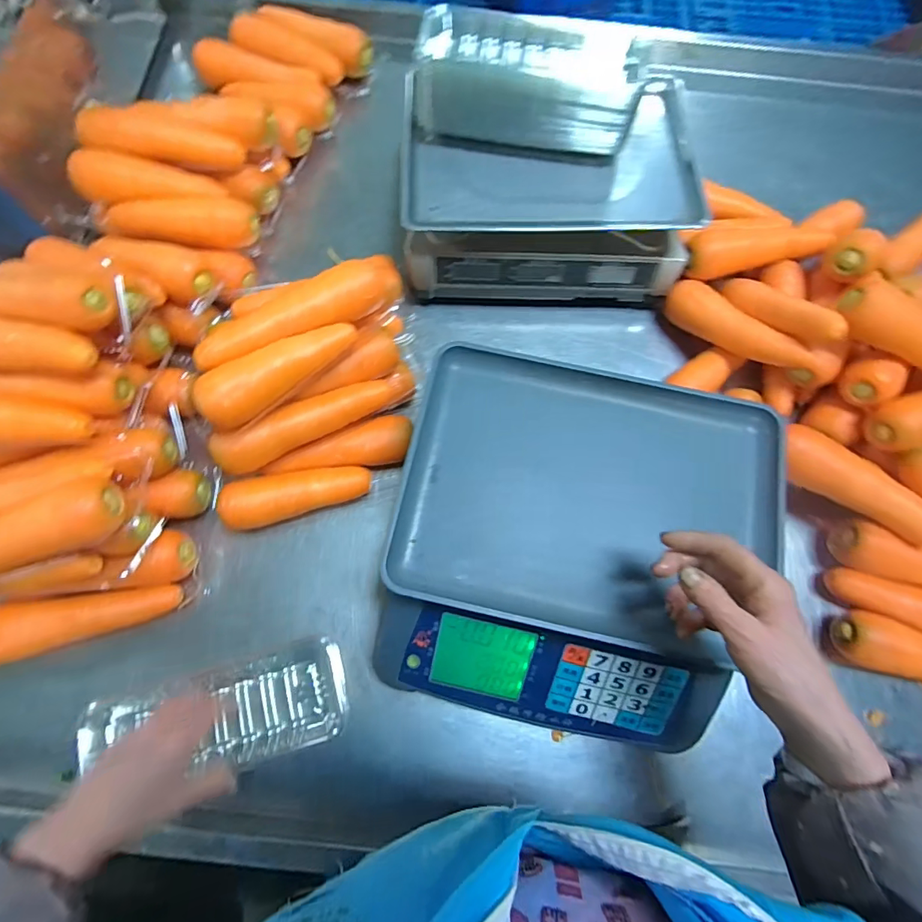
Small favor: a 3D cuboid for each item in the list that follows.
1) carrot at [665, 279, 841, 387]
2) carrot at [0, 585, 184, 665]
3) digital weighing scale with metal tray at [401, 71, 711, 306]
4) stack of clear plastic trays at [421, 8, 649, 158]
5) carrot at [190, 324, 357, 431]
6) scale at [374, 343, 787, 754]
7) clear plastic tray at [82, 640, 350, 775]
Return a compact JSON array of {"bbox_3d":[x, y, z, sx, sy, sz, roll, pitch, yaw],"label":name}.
[{"bbox_3d":[0.337,-0.151,0.566,0.046,0.059,0.204,-43,64,-13],"label":"carrot"},{"bbox_3d":[-0.388,0.164,0.481,0.191,0.053,0.054,-8,74,-4],"label":"carrot"},{"bbox_3d":[0.099,-0.331,0.602,0.341,0.113,0.229,-1,74,-2],"label":"digital weighing scale with metal tray"},{"bbox_3d":[0.076,-0.423,0.536,0.243,0.079,0.095,9,74,1],"label":"stack of clear plastic trays"},{"bbox_3d":[-0.172,-0.086,0.456,0.155,0.040,0.043,-29,77,-10],"label":"carrot"},{"bbox_3d":[0.106,0.078,0.460,0.328,0.102,0.343,12,74,2],"label":"scale"},{"bbox_3d":[-0.234,0.251,0.465,0.243,0.045,0.098,-13,75,-6],"label":"clear plastic tray"}]

